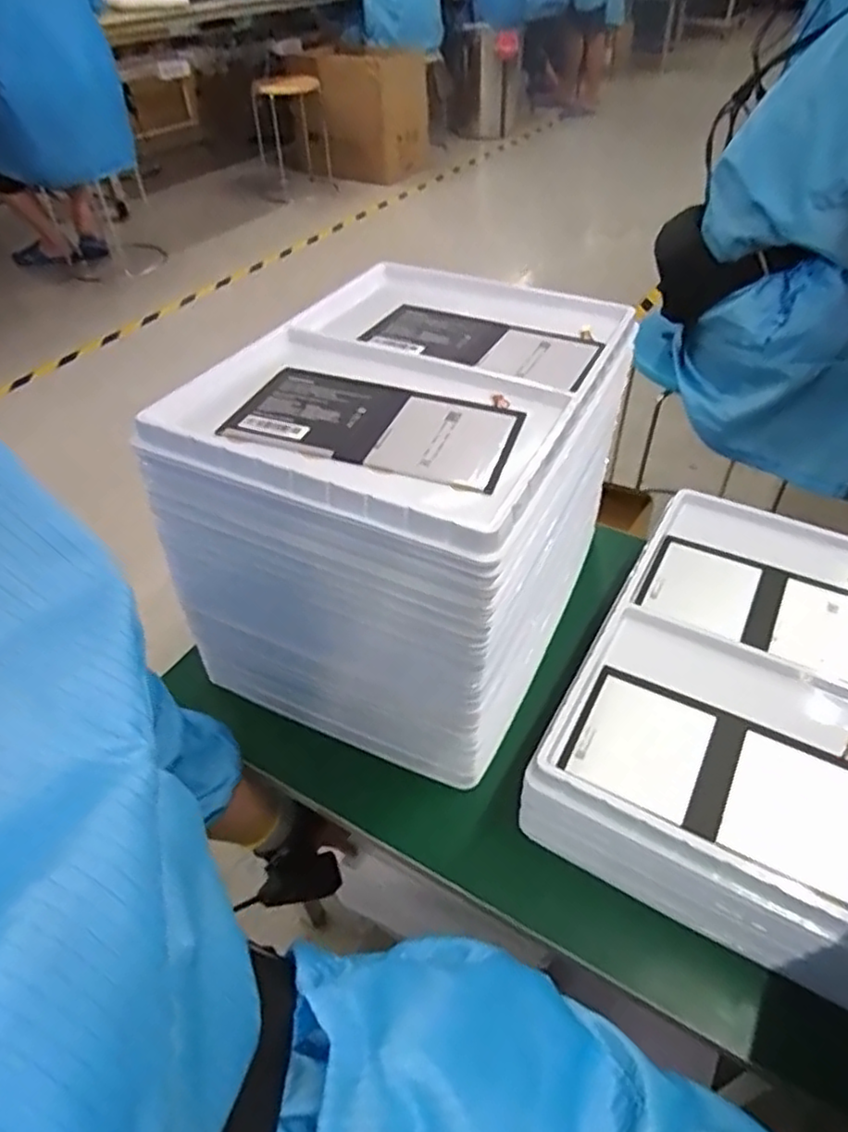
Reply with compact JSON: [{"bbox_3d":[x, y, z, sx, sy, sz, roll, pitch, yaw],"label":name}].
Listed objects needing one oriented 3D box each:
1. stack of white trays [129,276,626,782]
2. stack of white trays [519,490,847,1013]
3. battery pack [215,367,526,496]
[{"bbox_3d":[-0.003,-0.062,0.543,0.236,0.224,0.328,16,47,19],"label":"stack of white trays"},{"bbox_3d":[0.247,0.095,0.492,0.238,0.075,0.326,21,48,23],"label":"stack of white trays"},{"bbox_3d":[-0.031,-0.092,0.424,0.170,0.009,0.099,10,45,13],"label":"battery pack"}]

